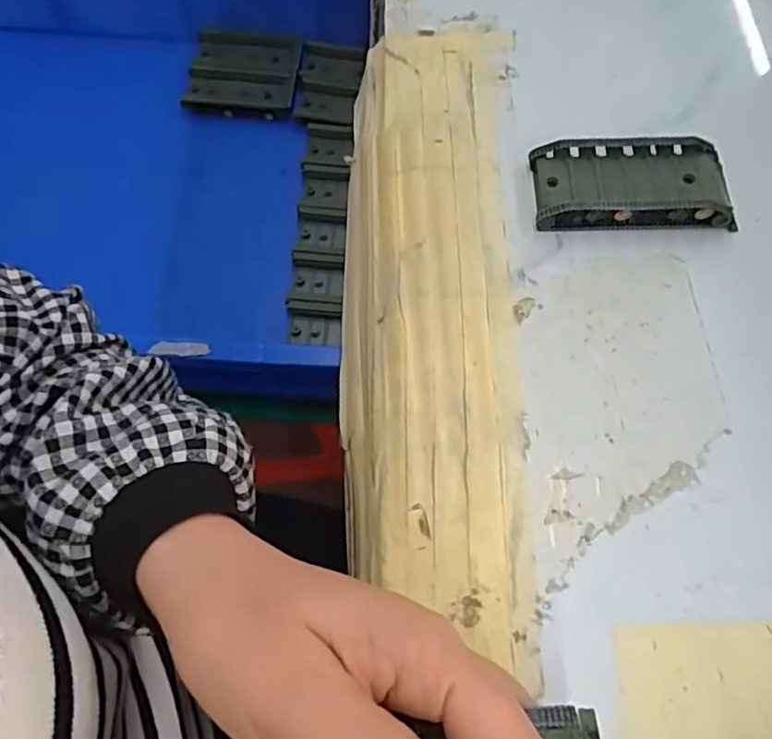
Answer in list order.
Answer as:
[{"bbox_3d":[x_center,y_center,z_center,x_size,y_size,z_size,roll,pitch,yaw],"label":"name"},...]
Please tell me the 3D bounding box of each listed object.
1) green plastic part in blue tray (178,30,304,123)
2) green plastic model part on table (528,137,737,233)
[{"bbox_3d":[-0.130,-0.267,0.554,0.097,0.018,0.083,5,68,2],"label":"green plastic part in blue tray"},{"bbox_3d":[0.121,-0.091,0.300,0.092,0.021,0.042,1,67,1],"label":"green plastic model part on table"}]

